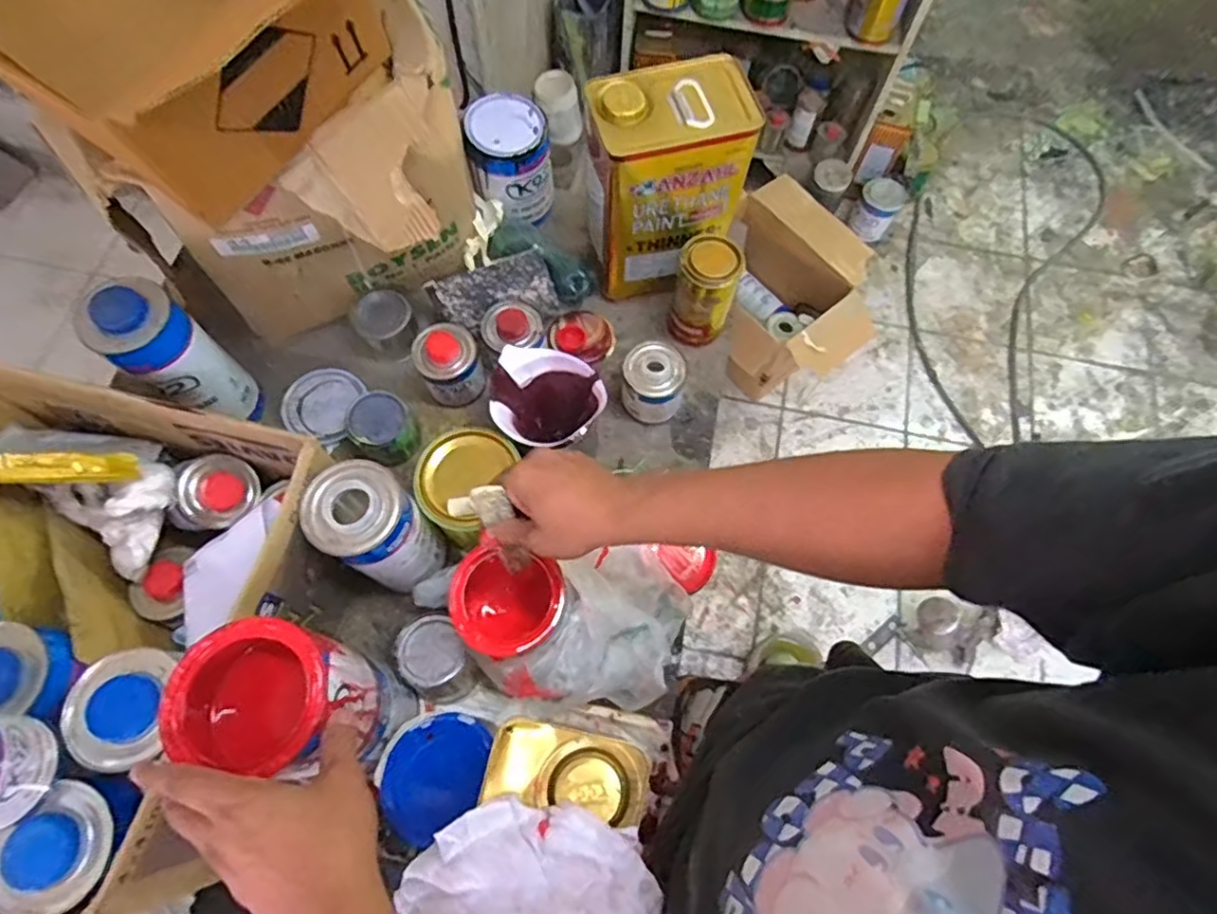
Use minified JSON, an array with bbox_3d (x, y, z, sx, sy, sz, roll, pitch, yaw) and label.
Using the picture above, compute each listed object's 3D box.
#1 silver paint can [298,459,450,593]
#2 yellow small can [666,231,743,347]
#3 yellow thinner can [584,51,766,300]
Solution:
[{"bbox_3d":[-0.216,0.070,0.616,0.081,0.161,0.080,0,68,-1],"label":"silver paint can"},{"bbox_3d":[0.117,-0.202,0.784,0.071,0.129,0.075,23,69,8],"label":"yellow small can"},{"bbox_3d":[0.066,-0.311,0.760,0.163,0.237,0.119,-16,69,-7],"label":"yellow thinner can"}]

